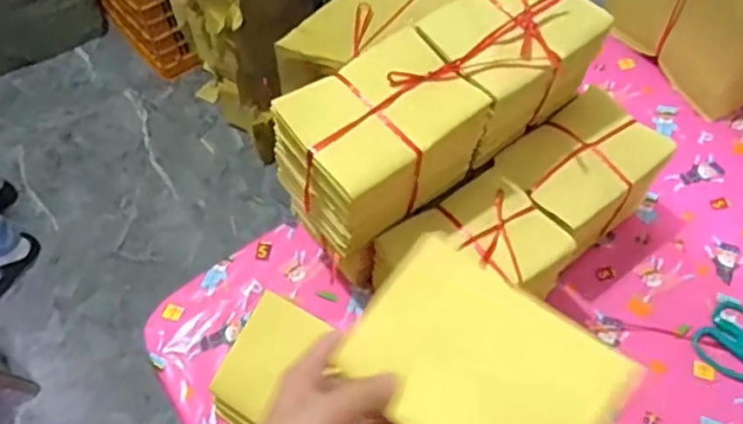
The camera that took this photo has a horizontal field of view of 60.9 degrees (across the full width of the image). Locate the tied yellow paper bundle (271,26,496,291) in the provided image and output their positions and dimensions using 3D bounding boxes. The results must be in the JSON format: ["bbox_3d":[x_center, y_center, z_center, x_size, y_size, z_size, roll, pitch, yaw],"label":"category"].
[{"bbox_3d":[0.012,-0.066,0.611,0.175,0.126,0.117,-32,60,-16],"label":"tied yellow paper bundle"}]

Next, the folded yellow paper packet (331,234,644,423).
[{"bbox_3d":[0.066,0.098,0.404,0.164,0.009,0.114,33,81,30],"label":"folded yellow paper packet"}]

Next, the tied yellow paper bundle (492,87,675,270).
[{"bbox_3d":[0.238,-0.027,0.740,0.166,0.141,0.120,-33,60,-17],"label":"tied yellow paper bundle"}]

